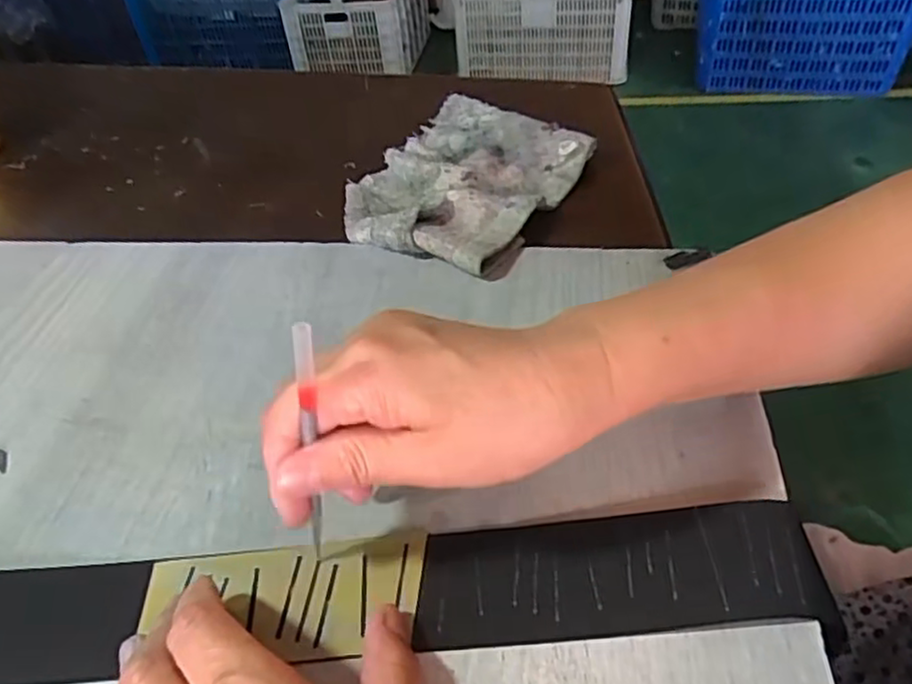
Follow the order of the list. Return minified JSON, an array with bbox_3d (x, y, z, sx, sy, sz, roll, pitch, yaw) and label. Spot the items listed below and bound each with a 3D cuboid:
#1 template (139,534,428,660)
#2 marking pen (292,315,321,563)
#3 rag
[{"bbox_3d":[-0.072,0.104,0.283,0.114,0.004,0.050,-3,43,4],"label":"template"},{"bbox_3d":[-0.055,0.042,0.258,0.007,0.124,0.007,32,47,27],"label":"marking pen"},{"bbox_3d":[0.008,-0.125,0.503,0.145,0.024,0.198,20,49,24],"label":"rag"}]

